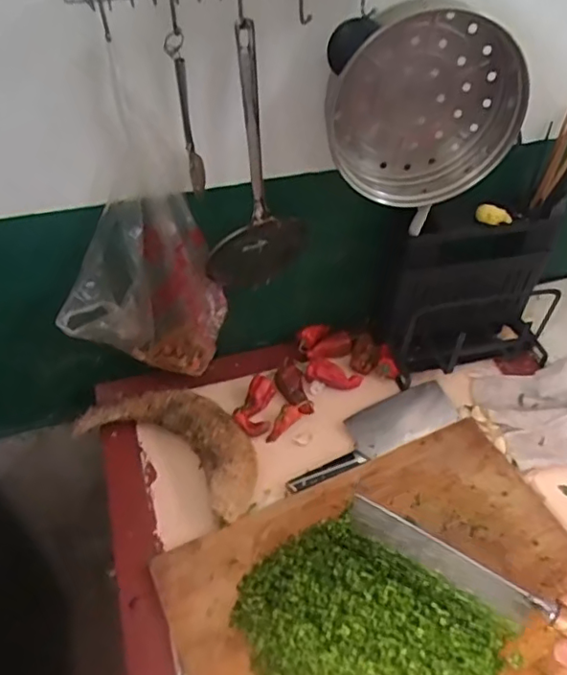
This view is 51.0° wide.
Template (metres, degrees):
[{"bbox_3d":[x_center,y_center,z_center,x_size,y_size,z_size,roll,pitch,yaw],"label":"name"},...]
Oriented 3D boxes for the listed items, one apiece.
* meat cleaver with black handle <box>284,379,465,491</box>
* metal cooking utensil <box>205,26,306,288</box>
[{"bbox_3d":[0.132,0.141,0.895,0.291,0.016,0.090,-19,50,-17],"label":"meat cleaver with black handle"},{"bbox_3d":[-0.040,-0.198,0.741,0.128,0.335,0.054,-10,48,-9],"label":"metal cooking utensil"}]

